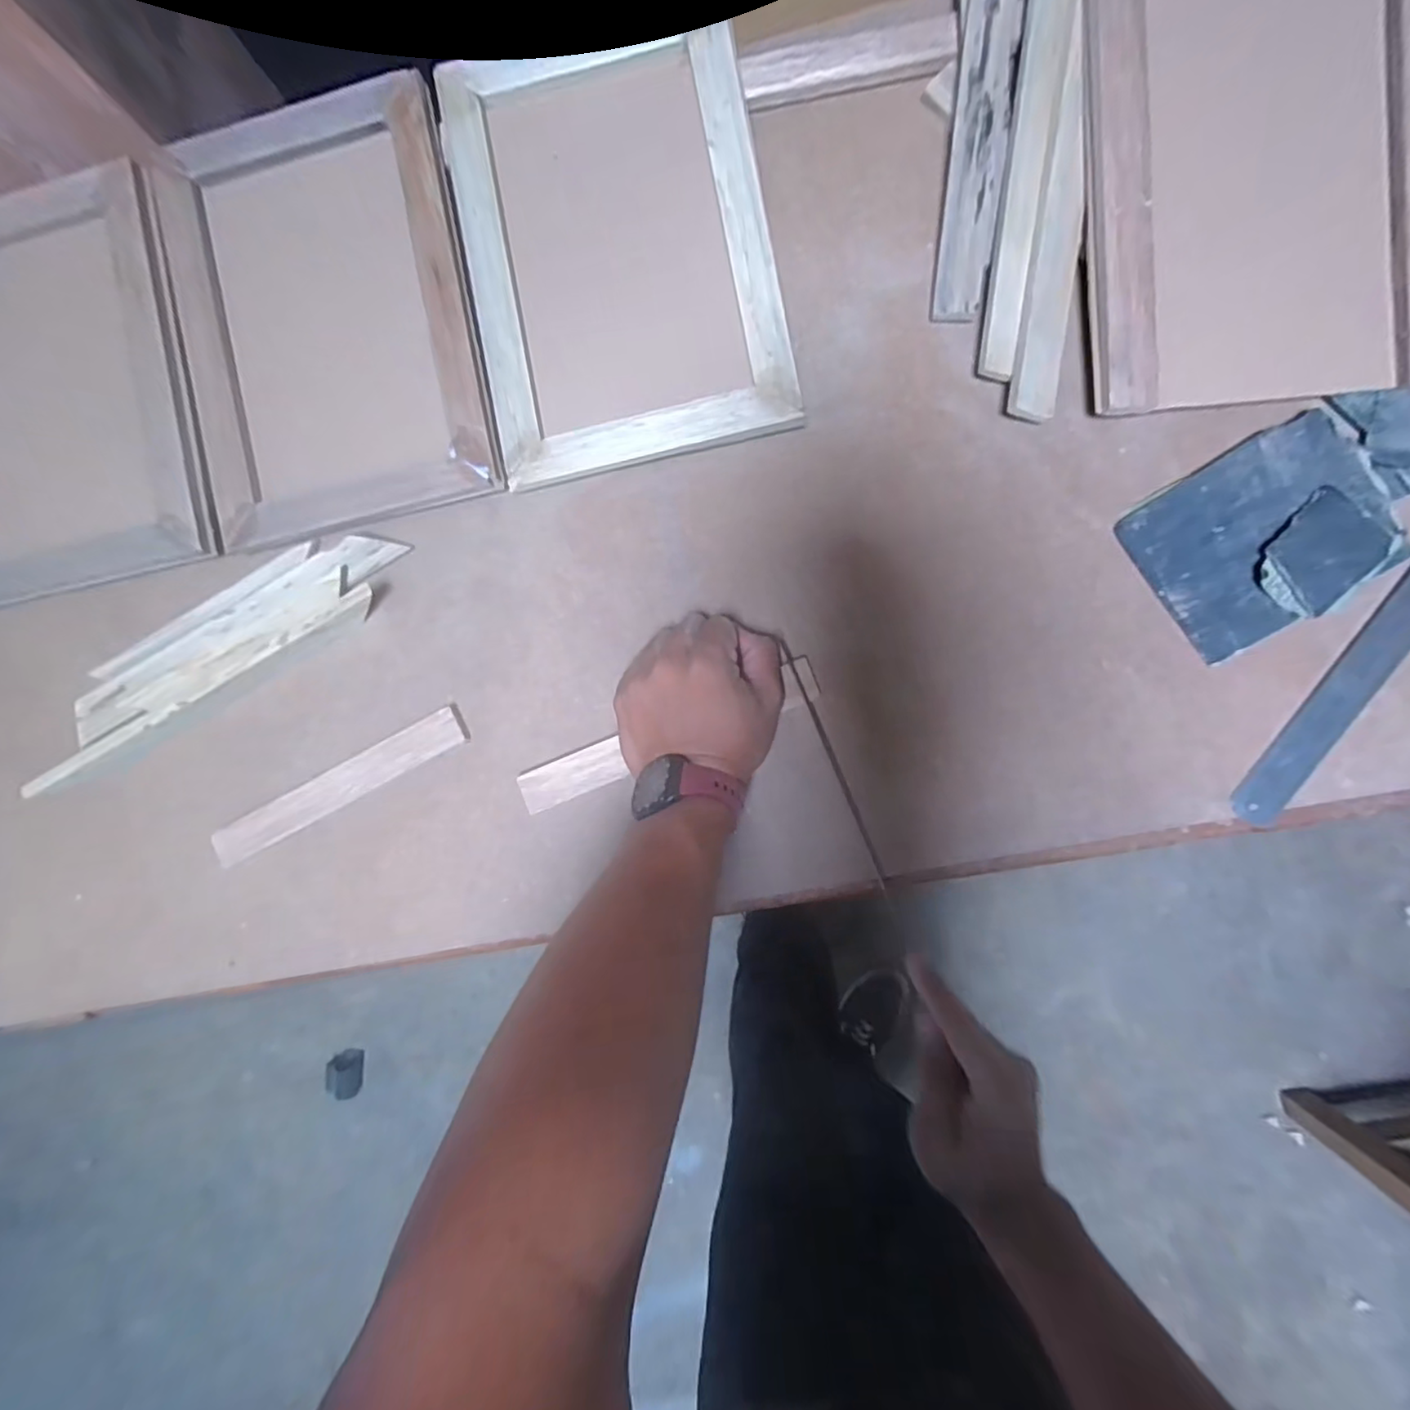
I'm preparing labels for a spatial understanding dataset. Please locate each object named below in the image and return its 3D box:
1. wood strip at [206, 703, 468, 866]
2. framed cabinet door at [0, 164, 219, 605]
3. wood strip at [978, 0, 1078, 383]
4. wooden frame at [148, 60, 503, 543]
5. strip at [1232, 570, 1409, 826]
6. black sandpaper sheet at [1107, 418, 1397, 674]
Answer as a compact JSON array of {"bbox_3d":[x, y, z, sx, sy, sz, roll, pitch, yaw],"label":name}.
[{"bbox_3d":[-0.263,0.059,0.437,0.202,0.012,0.029,-27,87,4],"label":"wood strip"},{"bbox_3d":[-0.494,-0.242,0.463,0.229,0.044,0.317,-14,88,4],"label":"framed cabinet door"},{"bbox_3d":[0.209,-0.360,0.389,0.028,0.010,0.290,7,90,5],"label":"wood strip"},{"bbox_3d":[-0.271,-0.277,0.436,0.209,0.012,0.298,-12,89,4],"label":"wooden frame"},{"bbox_3d":[0.418,-0.035,0.378,0.029,0.006,0.254,34,92,4],"label":"strip"},{"bbox_3d":[0.354,-0.109,0.389,0.140,0.009,0.110,-32,87,4],"label":"black sandpaper sheet"}]

